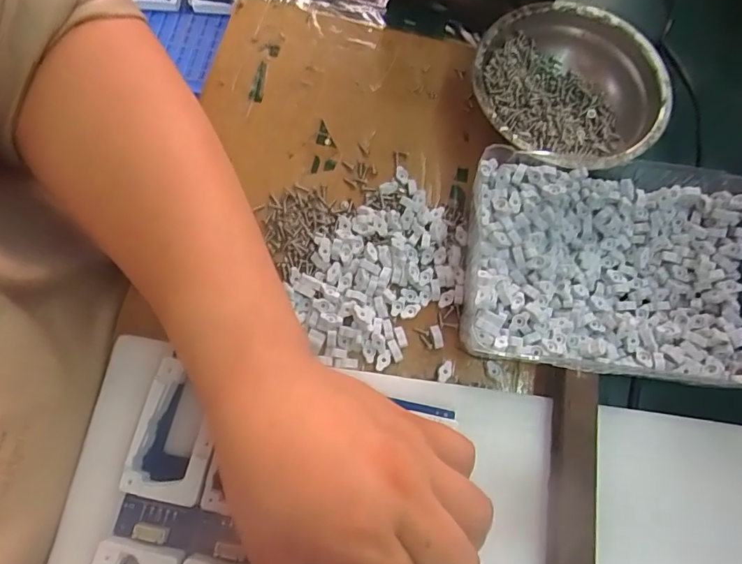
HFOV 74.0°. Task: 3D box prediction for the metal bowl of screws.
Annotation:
[{"bbox_3d":[0.130,-0.123,0.332,0.121,0.038,0.121,1,72,-3],"label":"metal bowl of screws"}]

